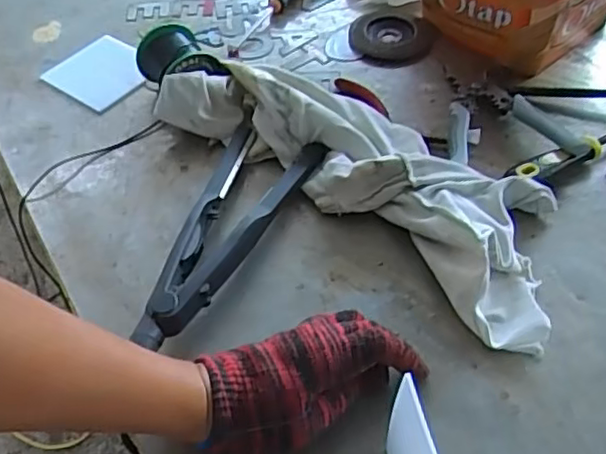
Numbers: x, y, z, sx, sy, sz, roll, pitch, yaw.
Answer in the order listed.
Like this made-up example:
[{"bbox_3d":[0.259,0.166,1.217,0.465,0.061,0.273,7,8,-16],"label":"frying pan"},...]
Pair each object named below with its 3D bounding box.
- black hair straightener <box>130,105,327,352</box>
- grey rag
[{"bbox_3d":[-0.072,-0.002,0.564,0.098,0.043,0.272,17,52,15],"label":"black hair straightener"},{"bbox_3d":[0.059,-0.056,0.596,0.418,0.054,0.152,34,58,26],"label":"grey rag"}]

